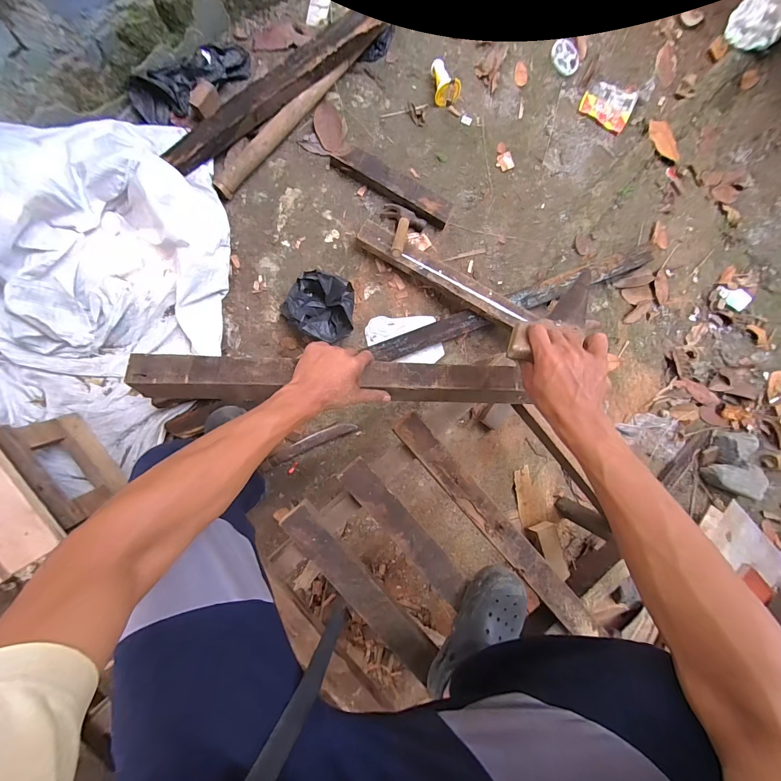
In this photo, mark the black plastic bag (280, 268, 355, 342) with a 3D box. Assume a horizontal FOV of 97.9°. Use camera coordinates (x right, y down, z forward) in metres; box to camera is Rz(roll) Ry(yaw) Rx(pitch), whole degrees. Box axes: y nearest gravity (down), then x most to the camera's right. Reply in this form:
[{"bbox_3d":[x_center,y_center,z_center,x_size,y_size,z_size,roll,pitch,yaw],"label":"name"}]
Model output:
[{"bbox_3d":[-0.176,-0.219,0.897,0.179,0.098,0.170,36,87,-7],"label":"black plastic bag"}]

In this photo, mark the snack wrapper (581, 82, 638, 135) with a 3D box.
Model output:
[{"bbox_3d":[0.670,-0.880,1.049,0.155,0.019,0.122,17,89,-7],"label":"snack wrapper"}]

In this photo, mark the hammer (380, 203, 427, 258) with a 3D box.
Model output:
[{"bbox_3d":[0.031,-0.414,0.903,0.127,0.052,0.208,9,55,-3],"label":"hammer"}]

